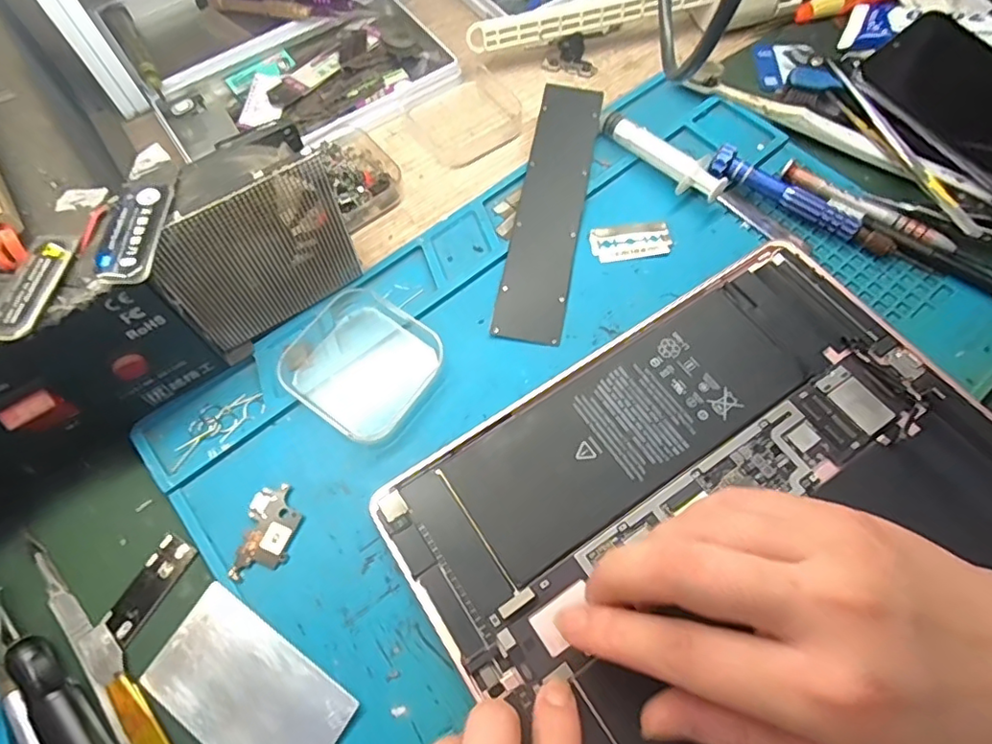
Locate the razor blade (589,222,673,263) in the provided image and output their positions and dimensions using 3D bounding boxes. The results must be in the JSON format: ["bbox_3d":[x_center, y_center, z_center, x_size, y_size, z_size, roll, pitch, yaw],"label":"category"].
[{"bbox_3d":[0.073,-0.071,0.309,0.041,0.004,0.022,-6,64,-1],"label":"razor blade"}]

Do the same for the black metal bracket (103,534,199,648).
[{"bbox_3d":[-0.148,0.092,0.244,0.017,0.004,0.043,24,67,13],"label":"black metal bracket"}]

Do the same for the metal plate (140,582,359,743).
[{"bbox_3d":[-0.097,0.124,0.222,0.079,0.004,0.045,31,69,16],"label":"metal plate"}]

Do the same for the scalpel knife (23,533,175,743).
[{"bbox_3d":[-0.142,0.130,0.222,0.013,0.004,0.170,-42,70,-16],"label":"scalpel knife"}]

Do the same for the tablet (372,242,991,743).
[{"bbox_3d":[0.094,0.057,0.246,0.245,0.011,0.172,-32,67,-13],"label":"tablet"}]

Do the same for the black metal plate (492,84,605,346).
[{"bbox_3d":[0.031,-0.091,0.316,0.036,0.005,0.162,11,71,3],"label":"black metal plate"}]

